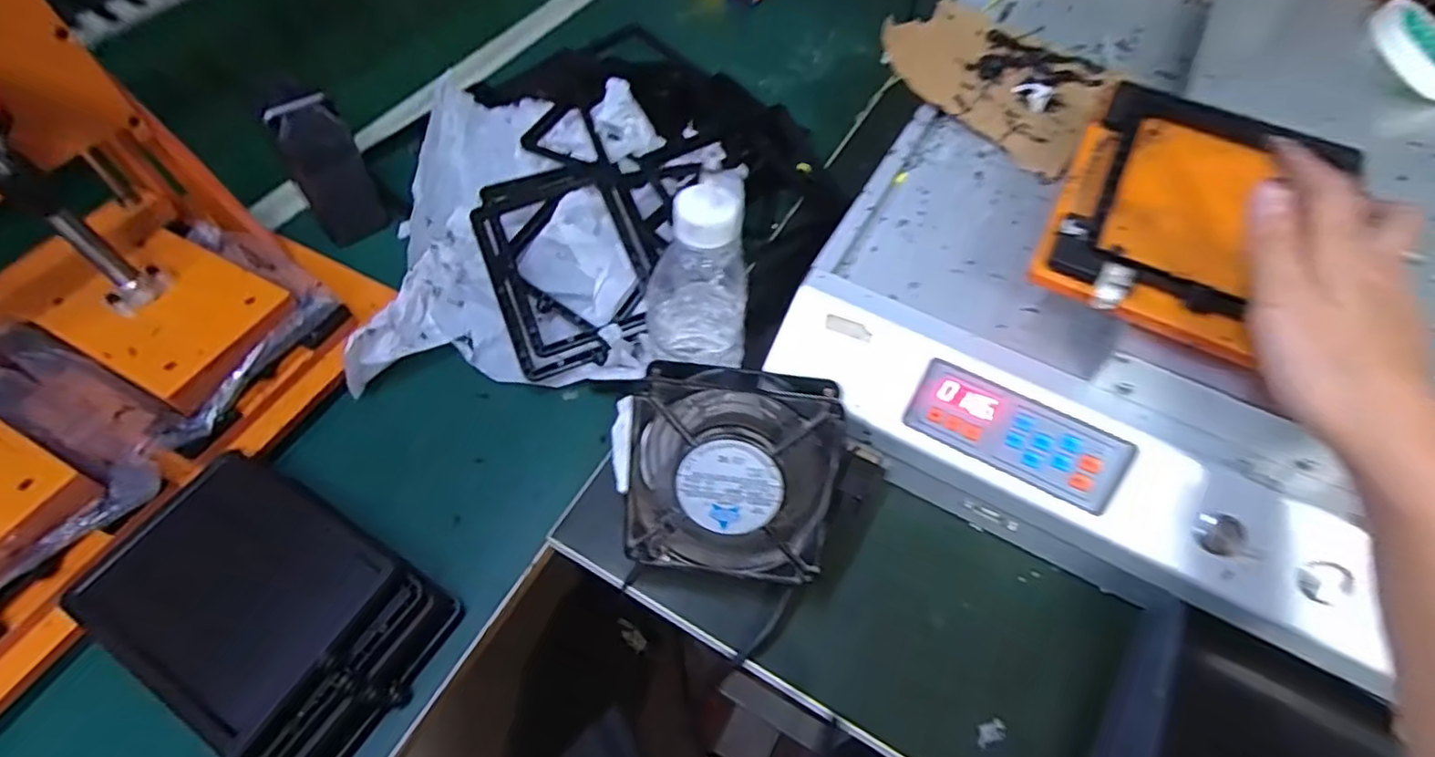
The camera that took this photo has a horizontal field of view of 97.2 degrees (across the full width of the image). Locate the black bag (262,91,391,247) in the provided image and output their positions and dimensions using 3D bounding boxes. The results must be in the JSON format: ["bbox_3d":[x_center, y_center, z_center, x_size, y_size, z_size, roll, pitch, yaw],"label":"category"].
[{"bbox_3d":[-0.320,-0.167,0.527,0.018,0.133,0.057,40,64,22],"label":"black bag"}]

